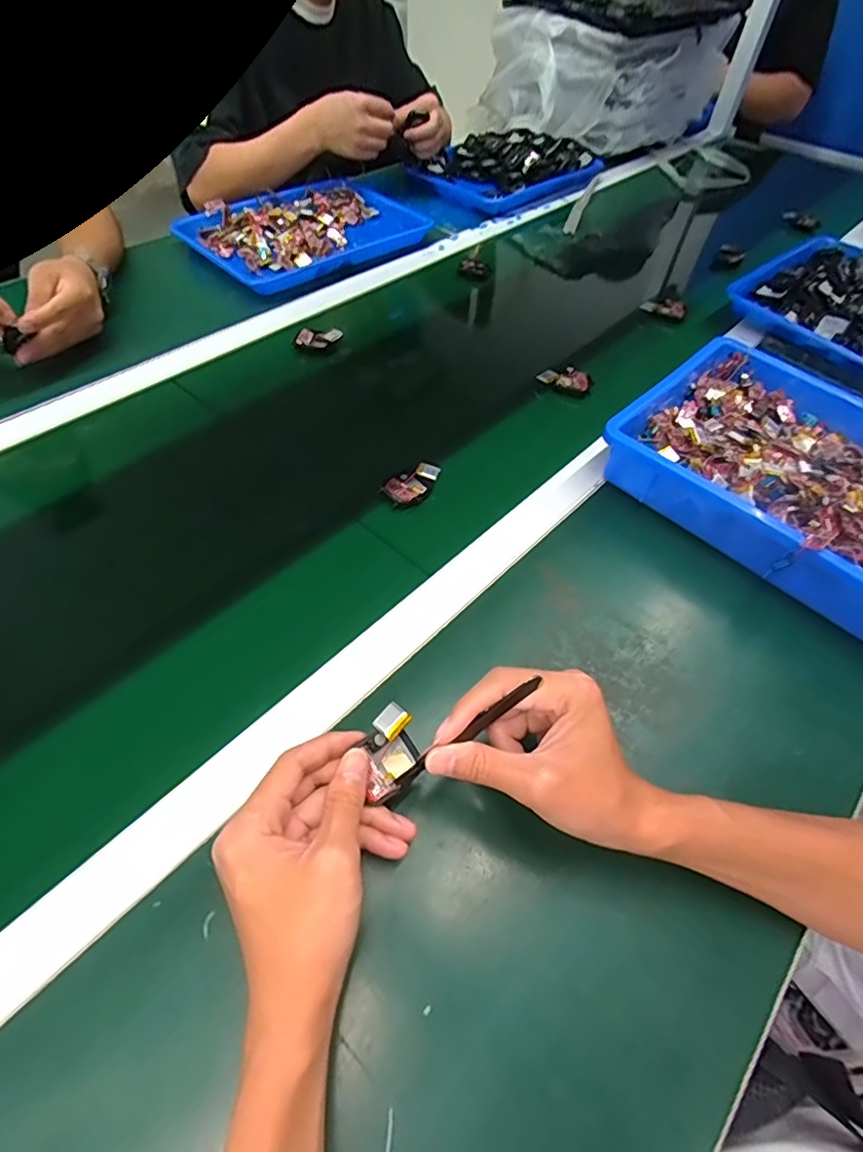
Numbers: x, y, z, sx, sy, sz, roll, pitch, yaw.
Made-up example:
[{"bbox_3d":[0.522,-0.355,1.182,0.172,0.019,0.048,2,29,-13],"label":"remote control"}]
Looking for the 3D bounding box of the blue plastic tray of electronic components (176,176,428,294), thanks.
[{"bbox_3d":[-0.186,-0.529,0.829,0.339,0.033,0.236,-33,62,-25],"label":"blue plastic tray of electronic components"}]

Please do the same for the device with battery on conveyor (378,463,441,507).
[{"bbox_3d":[-0.016,-0.090,0.527,0.036,0.010,0.060,36,59,21],"label":"device with battery on conveyor"}]

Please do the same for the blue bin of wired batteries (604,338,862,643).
[{"bbox_3d":[0.366,-0.078,0.511,0.248,0.068,0.380,-38,64,-27],"label":"blue bin of wired batteries"}]

